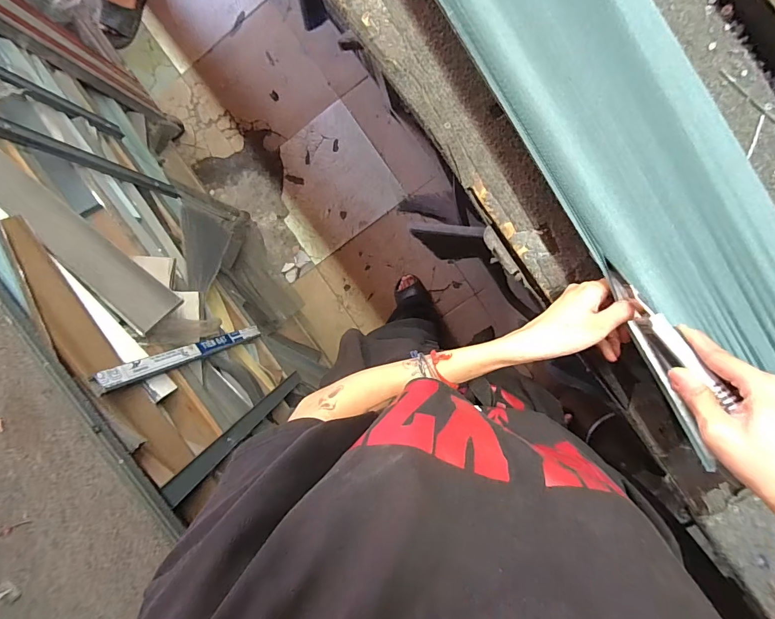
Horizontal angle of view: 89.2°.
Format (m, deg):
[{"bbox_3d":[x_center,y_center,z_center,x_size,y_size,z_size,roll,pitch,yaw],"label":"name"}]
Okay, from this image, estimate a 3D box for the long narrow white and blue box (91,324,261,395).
[{"bbox_3d":[-0.331,0.071,0.702,0.024,0.460,0.029,-19,93,8],"label":"long narrow white and blue box"}]

